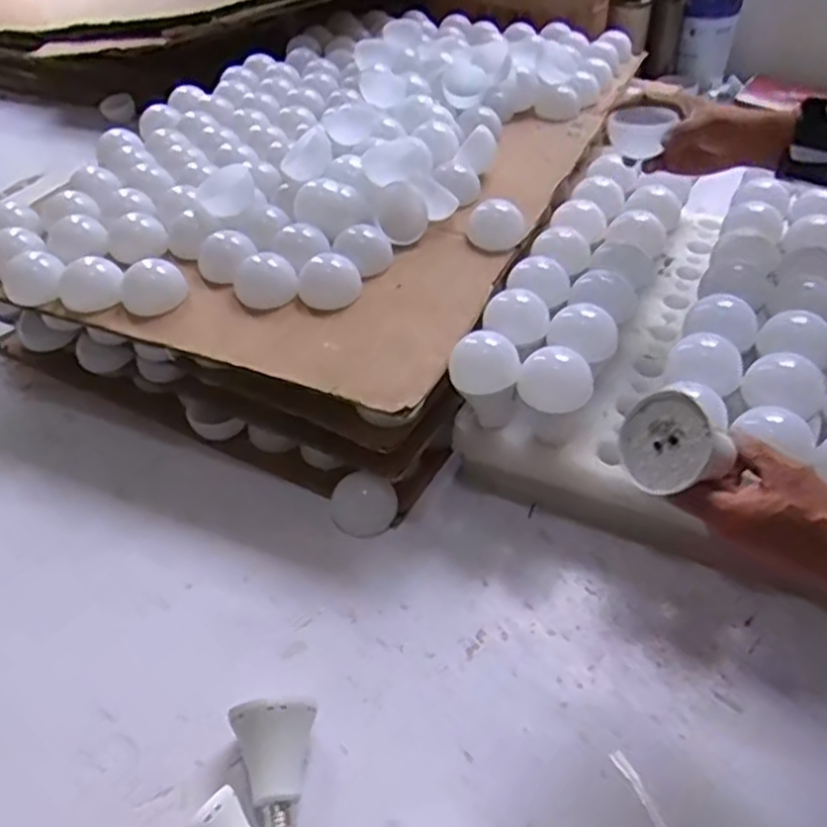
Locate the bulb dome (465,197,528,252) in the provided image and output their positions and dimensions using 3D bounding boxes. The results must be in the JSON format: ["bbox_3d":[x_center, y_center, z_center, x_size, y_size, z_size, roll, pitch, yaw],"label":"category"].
[{"bbox_3d":[0.094,-0.212,0.857,0.064,0.033,0.069,3,42,5],"label":"bulb dome"}]

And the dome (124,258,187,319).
[{"bbox_3d":[-0.269,-0.134,0.788,0.063,0.032,0.060,-14,44,-14],"label":"dome"}]

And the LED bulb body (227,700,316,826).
[{"bbox_3d":[-0.098,0.254,0.546,0.057,0.057,0.081,-8,42,-9],"label":"LED bulb body"}]

